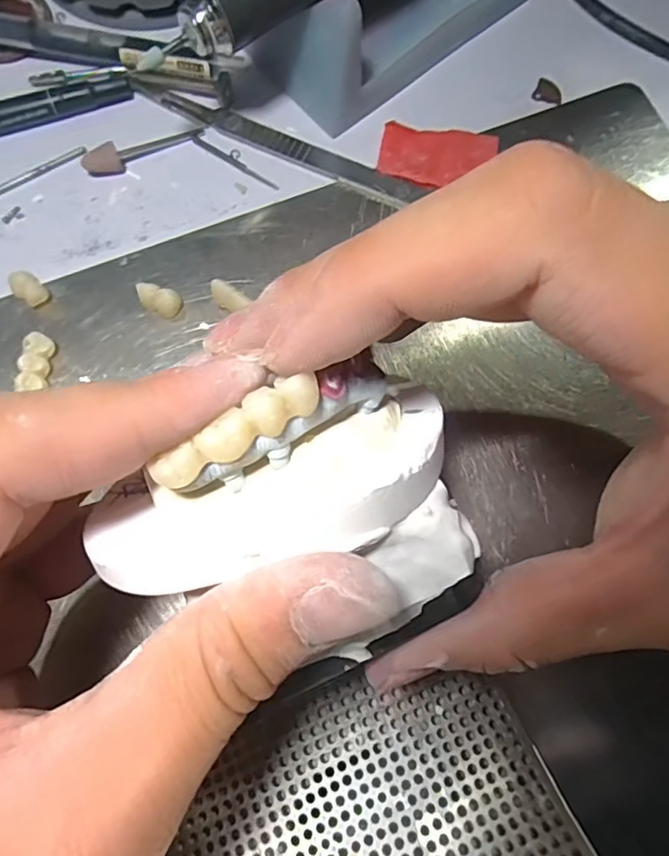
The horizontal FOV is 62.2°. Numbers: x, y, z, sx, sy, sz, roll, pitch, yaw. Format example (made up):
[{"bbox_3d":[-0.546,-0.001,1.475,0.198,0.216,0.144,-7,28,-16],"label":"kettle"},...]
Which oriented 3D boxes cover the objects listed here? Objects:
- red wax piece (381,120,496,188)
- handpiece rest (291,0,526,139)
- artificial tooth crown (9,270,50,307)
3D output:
[{"bbox_3d":[0.039,-0.102,0.206,0.042,0.004,0.027,11,76,0],"label":"red wax piece"},{"bbox_3d":[0.030,-0.156,0.202,0.104,0.042,0.026,-41,81,-11],"label":"handpiece rest"},{"bbox_3d":[-0.104,-0.047,0.189,0.011,0.008,0.009,43,78,8],"label":"artificial tooth crown"}]

